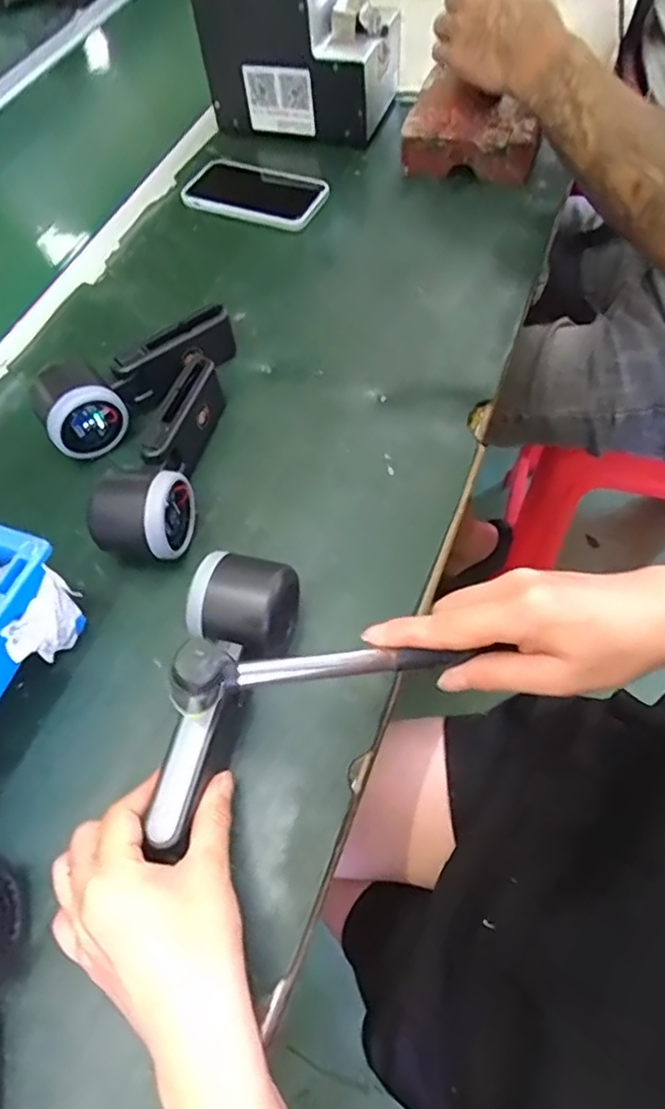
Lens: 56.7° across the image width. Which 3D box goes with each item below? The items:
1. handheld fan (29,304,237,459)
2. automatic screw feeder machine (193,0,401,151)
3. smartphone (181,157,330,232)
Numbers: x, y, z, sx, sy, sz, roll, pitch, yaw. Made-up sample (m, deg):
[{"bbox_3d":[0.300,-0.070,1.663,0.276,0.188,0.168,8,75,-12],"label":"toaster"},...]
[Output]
[{"bbox_3d":[-0.149,-0.138,0.487,0.162,0.051,0.058,-28,61,-10],"label":"handheld fan"},{"bbox_3d":[-0.030,-0.545,0.655,0.175,0.148,0.127,18,64,16],"label":"automatic screw feeder machine"},{"bbox_3d":[-0.080,-0.370,0.632,0.145,0.012,0.077,24,70,16],"label":"smartphone"}]

